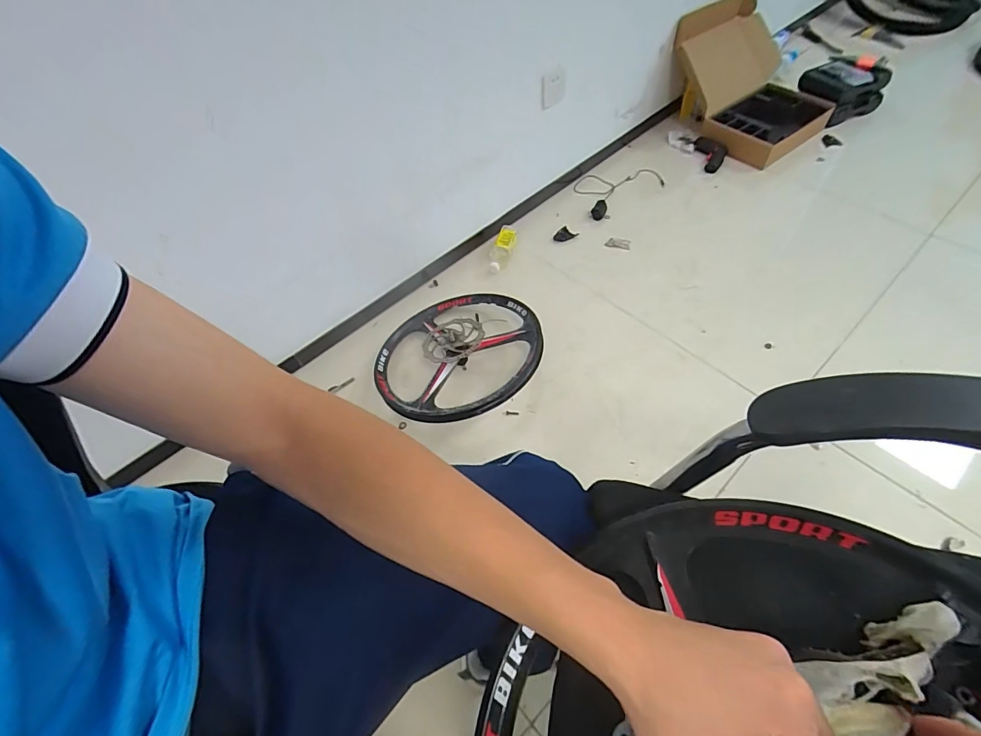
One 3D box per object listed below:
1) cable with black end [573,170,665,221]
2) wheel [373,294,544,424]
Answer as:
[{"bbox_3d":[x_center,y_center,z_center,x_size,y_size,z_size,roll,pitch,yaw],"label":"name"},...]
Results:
[{"bbox_3d":[0.419,-0.617,1.523,0.334,0.060,0.213,-35,60,-17],"label":"cable with black end"},{"bbox_3d":[-0.076,-0.022,1.093,0.427,0.123,0.427,-9,44,9],"label":"wheel"}]

